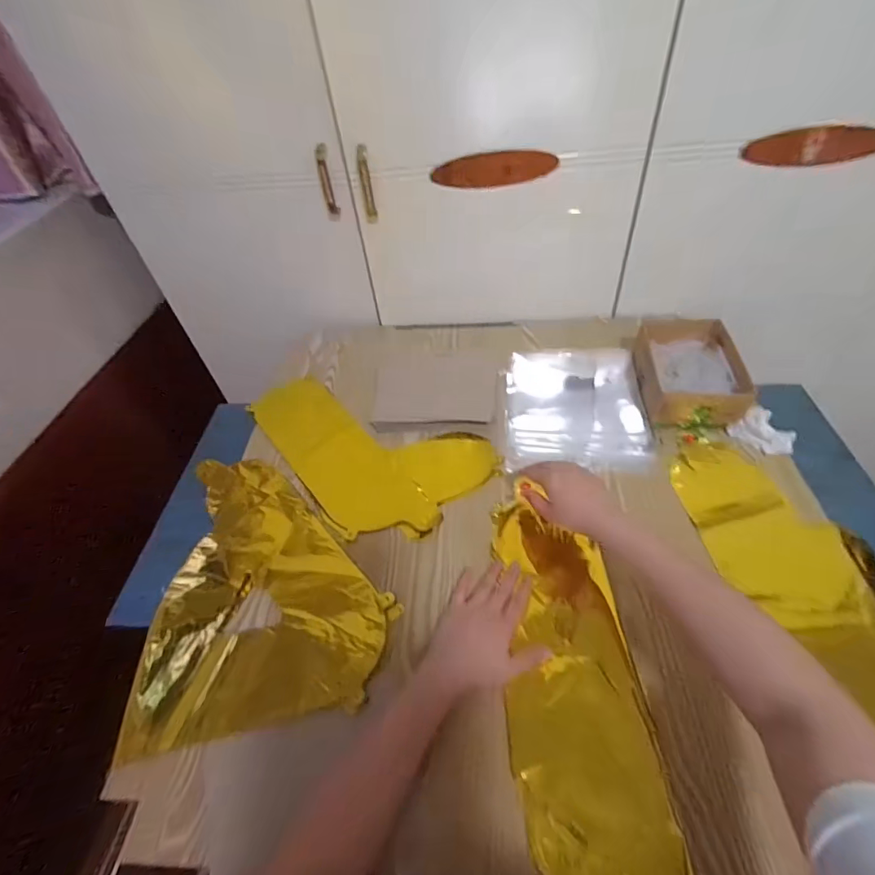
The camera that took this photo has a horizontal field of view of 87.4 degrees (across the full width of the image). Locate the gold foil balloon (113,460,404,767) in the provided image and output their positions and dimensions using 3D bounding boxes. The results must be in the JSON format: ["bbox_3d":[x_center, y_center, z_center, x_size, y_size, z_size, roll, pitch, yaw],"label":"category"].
[{"bbox_3d":[-0.209,0.158,0.568,0.274,0.015,0.345,-10,49,-4],"label":"gold foil balloon"}]

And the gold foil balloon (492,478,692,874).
[{"bbox_3d":[0.140,0.243,0.492,0.132,0.029,0.401,-4,47,2],"label":"gold foil balloon"}]

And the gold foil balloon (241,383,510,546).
[{"bbox_3d":[-0.111,-0.002,0.712,0.233,0.012,0.375,-33,54,-23],"label":"gold foil balloon"}]

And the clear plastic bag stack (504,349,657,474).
[{"bbox_3d":[0.214,-0.064,0.722,0.212,0.016,0.285,2,49,6],"label":"clear plastic bag stack"}]

